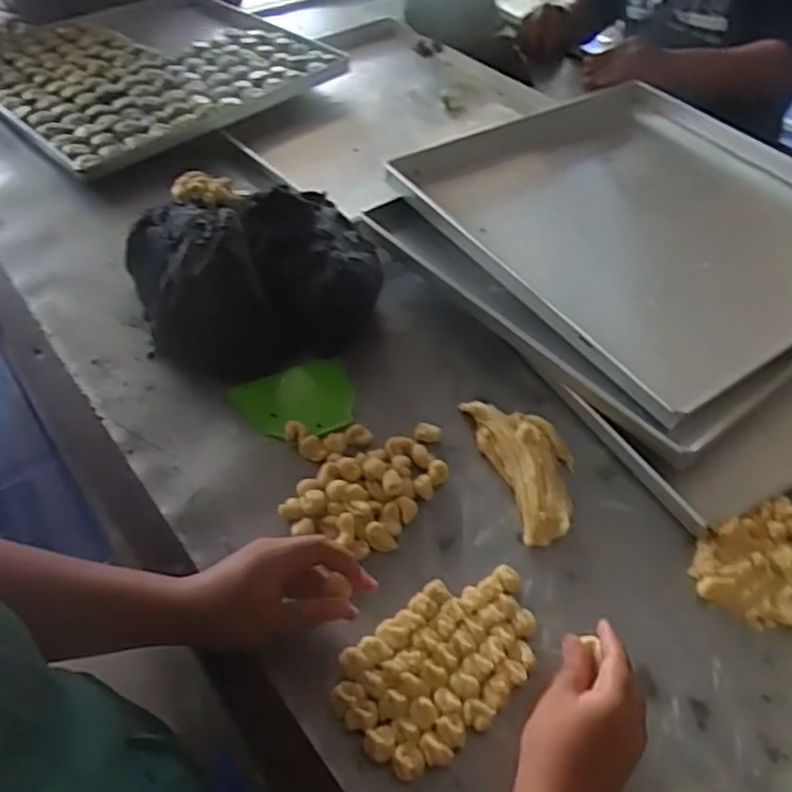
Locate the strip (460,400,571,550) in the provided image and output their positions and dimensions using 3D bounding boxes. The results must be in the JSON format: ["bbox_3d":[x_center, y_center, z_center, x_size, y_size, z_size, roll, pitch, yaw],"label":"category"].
[{"bbox_3d":[0.138,0.063,0.703,0.085,0.031,0.169,-11,49,-13],"label":"strip"}]

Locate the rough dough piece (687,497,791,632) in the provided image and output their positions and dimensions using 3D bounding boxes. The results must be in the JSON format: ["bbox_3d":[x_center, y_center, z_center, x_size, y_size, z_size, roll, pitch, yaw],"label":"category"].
[{"bbox_3d":[0.331,0.158,0.619,0.111,0.033,0.111,-13,50,-14],"label":"rough dough piece"}]

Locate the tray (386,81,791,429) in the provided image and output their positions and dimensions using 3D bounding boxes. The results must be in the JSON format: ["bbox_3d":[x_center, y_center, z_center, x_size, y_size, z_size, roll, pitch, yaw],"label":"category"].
[{"bbox_3d":[0.336,-0.234,0.918,0.510,0.057,0.501,-27,56,-23],"label":"tray"}]

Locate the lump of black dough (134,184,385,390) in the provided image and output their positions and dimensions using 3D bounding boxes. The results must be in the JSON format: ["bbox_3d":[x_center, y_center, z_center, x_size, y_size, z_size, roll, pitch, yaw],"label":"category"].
[{"bbox_3d":[-0.155,-0.140,0.800,0.266,0.134,0.205,-15,51,-16],"label":"lump of black dough"}]

